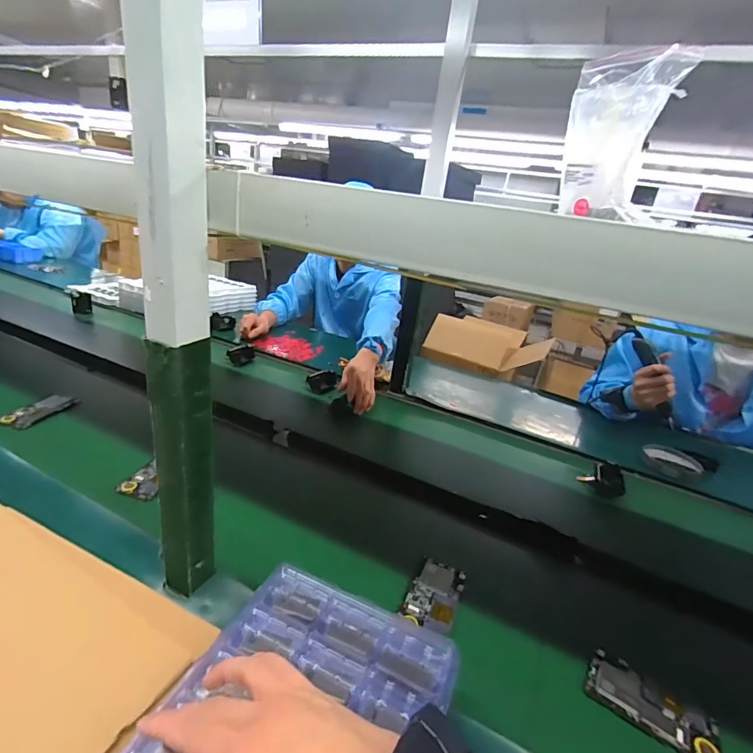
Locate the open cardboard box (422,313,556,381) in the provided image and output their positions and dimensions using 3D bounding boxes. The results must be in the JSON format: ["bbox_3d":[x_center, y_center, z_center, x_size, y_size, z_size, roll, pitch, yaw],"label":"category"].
[{"bbox_3d":[0.381,-0.110,1.525,0.426,0.141,0.184,15,22,20],"label":"open cardboard box"}]

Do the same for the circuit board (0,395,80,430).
[{"bbox_3d":[-0.663,0.066,0.842,0.067,0.011,0.130,11,21,10],"label":"circuit board"}]

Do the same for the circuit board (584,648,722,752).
[{"bbox_3d":[0.296,0.357,0.465,0.123,0.016,0.065,20,24,31],"label":"circuit board"}]

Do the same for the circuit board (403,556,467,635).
[{"bbox_3d":[0.077,0.282,0.560,0.062,0.009,0.108,15,22,20],"label":"circuit board"}]

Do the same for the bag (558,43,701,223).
[{"bbox_3d":[0.349,-0.352,0.641,0.147,0.238,0.067,28,23,36],"label":"bag"}]

